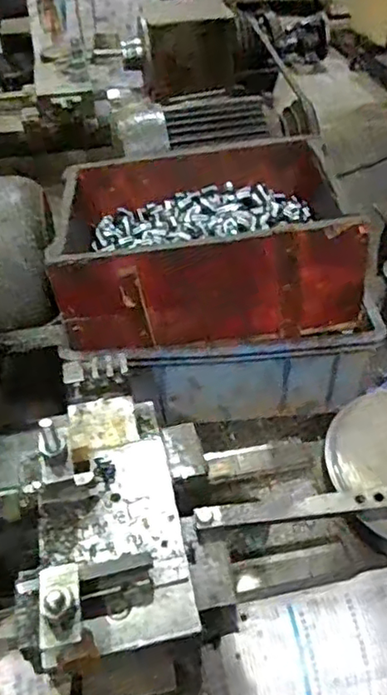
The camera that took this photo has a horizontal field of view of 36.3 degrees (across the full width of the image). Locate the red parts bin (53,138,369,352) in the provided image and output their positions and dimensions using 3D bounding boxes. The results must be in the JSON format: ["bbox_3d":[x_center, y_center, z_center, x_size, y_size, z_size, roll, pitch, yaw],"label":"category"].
[{"bbox_3d":[0.014,-0.140,0.771,0.362,0.150,0.261,-5,43,-3],"label":"red parts bin"}]

